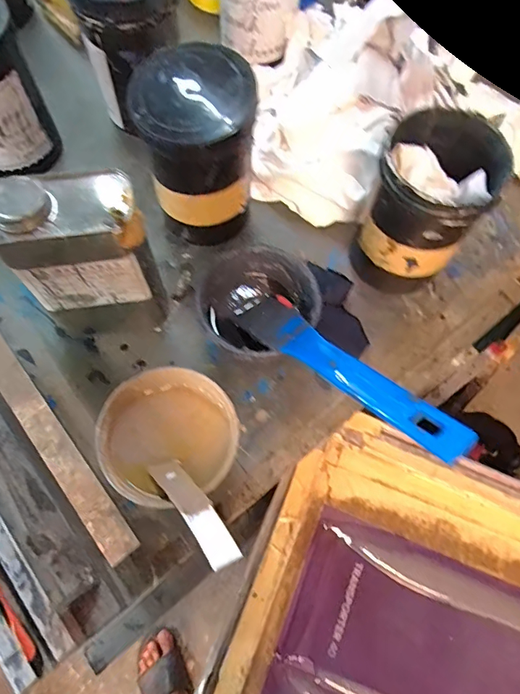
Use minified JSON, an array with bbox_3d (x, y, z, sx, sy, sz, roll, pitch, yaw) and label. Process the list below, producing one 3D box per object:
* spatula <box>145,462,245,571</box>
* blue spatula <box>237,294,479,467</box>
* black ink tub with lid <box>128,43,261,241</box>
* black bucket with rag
[{"bbox_3d":[-0.054,0.125,0.358,0.024,0.011,0.110,-38,47,-15],"label":"spatula"},{"bbox_3d":[0.059,0.012,0.377,0.044,0.009,0.254,-35,40,-14],"label":"blue spatula"},{"bbox_3d":[-0.060,-0.192,0.465,0.103,0.179,0.091,-8,69,-5],"label":"black ink tub with lid"},{"bbox_3d":[0.158,-0.133,0.452,0.094,0.159,0.107,31,71,10],"label":"black bucket with rag"}]

